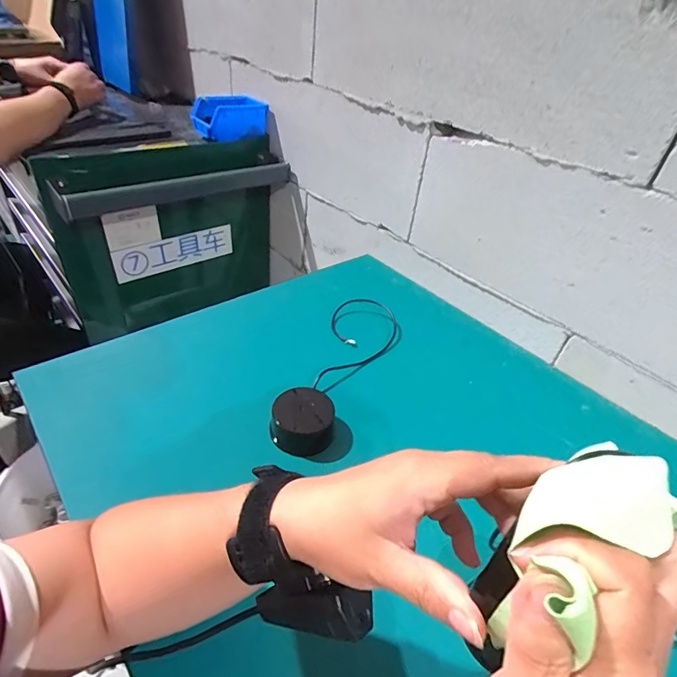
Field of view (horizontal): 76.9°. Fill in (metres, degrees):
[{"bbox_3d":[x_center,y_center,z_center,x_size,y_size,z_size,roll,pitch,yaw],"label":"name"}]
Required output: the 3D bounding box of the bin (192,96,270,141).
[{"bbox_3d":[-0.217,-0.453,0.872,0.124,0.068,0.083,-24,49,-33],"label":"bin"}]

